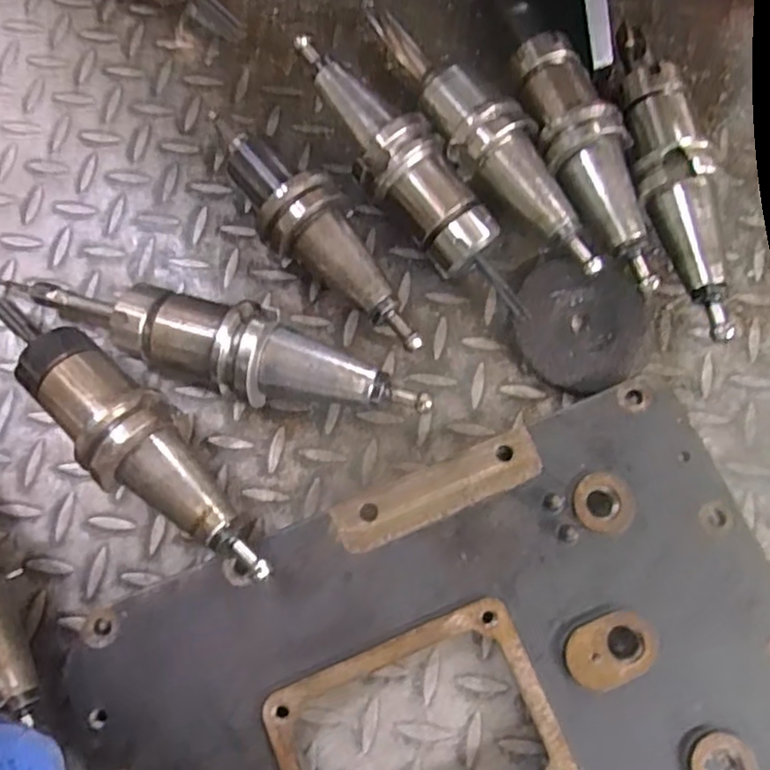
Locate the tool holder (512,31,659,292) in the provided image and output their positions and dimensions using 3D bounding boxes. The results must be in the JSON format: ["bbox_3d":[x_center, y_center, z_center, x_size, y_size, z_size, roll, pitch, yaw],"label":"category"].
[{"bbox_3d":[0.135,-0.152,0.449,0.053,0.055,0.182,-16,76,-4],"label":"tool holder"}]

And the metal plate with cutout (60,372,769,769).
[{"bbox_3d":[0.040,0.188,0.368,0.403,0.037,0.271,-22,76,-5],"label":"metal plate with cutout"}]

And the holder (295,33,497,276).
[{"bbox_3d":[0.003,-0.156,0.448,0.053,0.064,0.187,-38,78,-9],"label":"holder"}]

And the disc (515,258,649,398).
[{"bbox_3d":[0.131,-0.040,0.441,0.086,0.016,0.091,0,76,0],"label":"disc"}]

